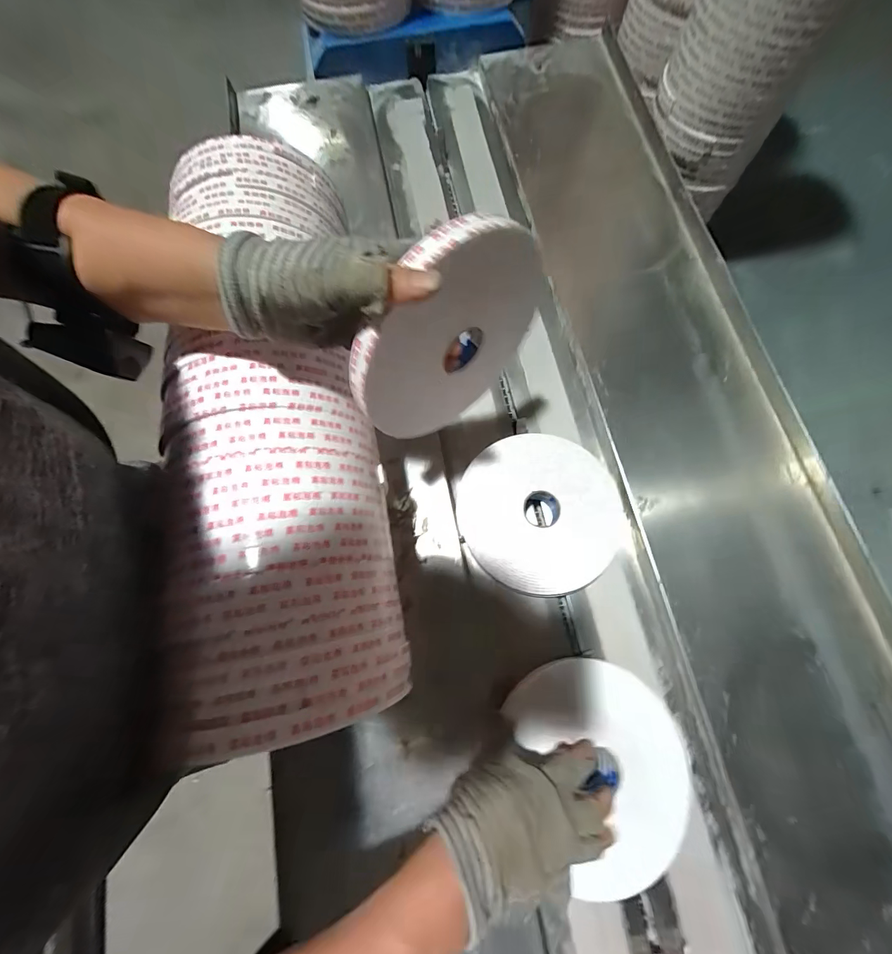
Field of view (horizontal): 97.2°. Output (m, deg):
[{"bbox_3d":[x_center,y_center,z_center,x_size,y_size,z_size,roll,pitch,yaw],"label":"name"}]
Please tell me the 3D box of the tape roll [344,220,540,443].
[{"bbox_3d":[0.000,-0.102,0.300,0.157,0.157,0.031,-37,74,-10],"label":"tape roll"}]

